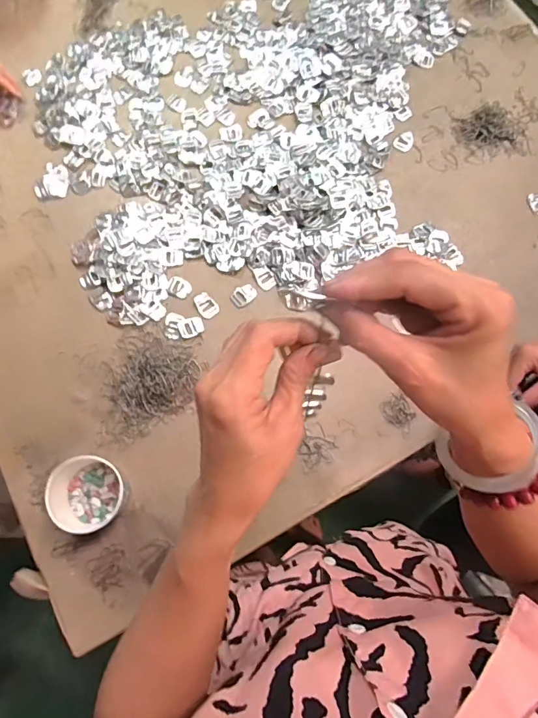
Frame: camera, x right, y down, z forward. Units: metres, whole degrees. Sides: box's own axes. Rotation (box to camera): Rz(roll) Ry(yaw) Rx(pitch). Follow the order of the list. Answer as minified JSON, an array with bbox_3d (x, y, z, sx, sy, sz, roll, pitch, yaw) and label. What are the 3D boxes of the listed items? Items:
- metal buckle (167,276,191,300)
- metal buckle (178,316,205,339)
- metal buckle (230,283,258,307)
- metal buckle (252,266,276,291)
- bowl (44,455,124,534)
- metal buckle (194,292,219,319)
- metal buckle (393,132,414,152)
[{"bbox_3d":[-0.145,-0.116,0.727,0.037,0.004,0.033,19,75,4],"label":"metal buckle"},{"bbox_3d":[-0.123,-0.051,0.706,0.039,0.004,0.033,-21,76,-6],"label":"metal buckle"},{"bbox_3d":[-0.041,-0.104,0.728,0.040,0.004,0.031,-39,79,-10],"label":"metal buckle"},{"bbox_3d":[-0.007,-0.133,0.731,0.026,0.007,0.041,-26,77,-8],"label":"metal buckle"},{"bbox_3d":[-0.246,0.183,0.609,0.086,0.074,0.092,0,75,-1],"label":"bowl"},{"bbox_3d":[-0.100,-0.086,0.718,0.029,0.005,0.043,-36,78,-10],"label":"metal buckle"},{"bbox_3d":[0.245,-0.393,0.807,0.031,0.004,0.043,36,77,9],"label":"metal buckle"}]

